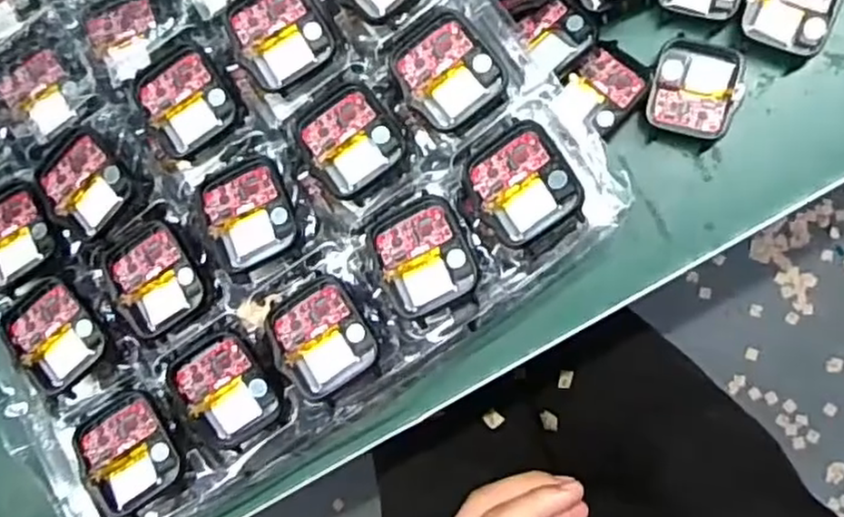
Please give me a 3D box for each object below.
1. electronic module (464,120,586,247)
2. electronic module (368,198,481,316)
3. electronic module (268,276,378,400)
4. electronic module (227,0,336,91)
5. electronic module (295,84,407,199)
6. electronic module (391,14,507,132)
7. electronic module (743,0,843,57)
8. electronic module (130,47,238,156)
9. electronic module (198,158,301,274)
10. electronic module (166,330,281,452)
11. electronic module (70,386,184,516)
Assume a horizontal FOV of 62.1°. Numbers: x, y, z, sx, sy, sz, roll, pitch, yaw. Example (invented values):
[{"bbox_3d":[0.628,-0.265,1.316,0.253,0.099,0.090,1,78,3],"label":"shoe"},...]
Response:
[{"bbox_3d":[0.038,-0.030,0.268,0.036,0.013,0.046,-32,82,5],"label":"electronic module"},{"bbox_3d":[0.000,-0.002,0.274,0.035,0.005,0.043,-23,83,6],"label":"electronic module"},{"bbox_3d":[-0.040,0.031,0.277,0.038,0.004,0.041,-32,82,5],"label":"electronic module"},{"bbox_3d":[-0.060,-0.095,0.290,0.038,0.006,0.043,-30,82,5],"label":"electronic module"},{"bbox_3d":[-0.029,-0.049,0.284,0.036,0.004,0.042,-33,82,5],"label":"electronic module"},{"bbox_3d":[0.010,-0.074,0.282,0.036,0.007,0.042,-35,82,4],"label":"electronic module"},{"bbox_3d":[0.165,-0.113,0.312,0.038,0.010,0.042,25,90,9],"label":"electronic module"},{"bbox_3d":[-0.099,-0.067,0.298,0.036,0.010,0.043,-32,82,5],"label":"electronic module"},{"bbox_3d":[-0.070,-0.019,0.285,0.035,0.007,0.042,-25,83,6],"label":"electronic module"},{"bbox_3d":[-0.080,0.052,0.285,0.036,0.009,0.045,-39,81,4],"label":"electronic module"},{"bbox_3d":[-0.119,0.078,0.283,0.038,0.007,0.044,-28,82,5],"label":"electronic module"}]

